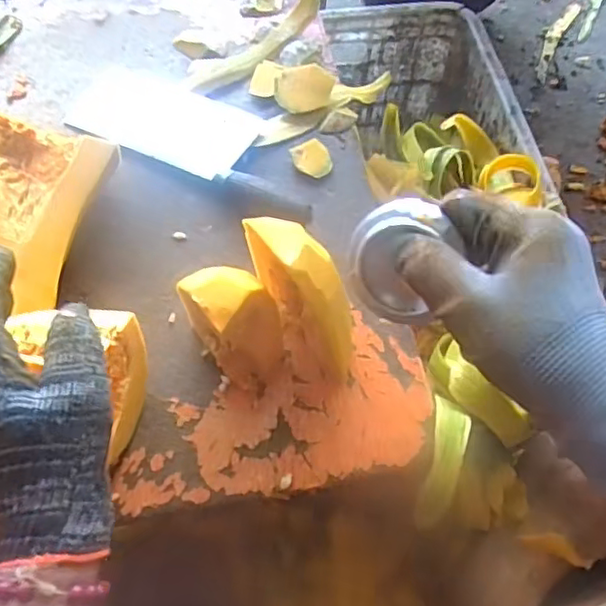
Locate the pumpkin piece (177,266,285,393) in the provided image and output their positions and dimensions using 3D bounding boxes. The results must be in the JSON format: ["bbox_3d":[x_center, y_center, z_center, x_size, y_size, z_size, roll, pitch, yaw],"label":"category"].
[{"bbox_3d":[-0.054,0.020,0.465,0.075,0.122,0.052,7,62,2],"label":"pumpkin piece"}]

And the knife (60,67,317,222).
[{"bbox_3d":[-0.102,-0.167,0.616,0.273,0.018,0.099,25,64,11],"label":"knife"}]

